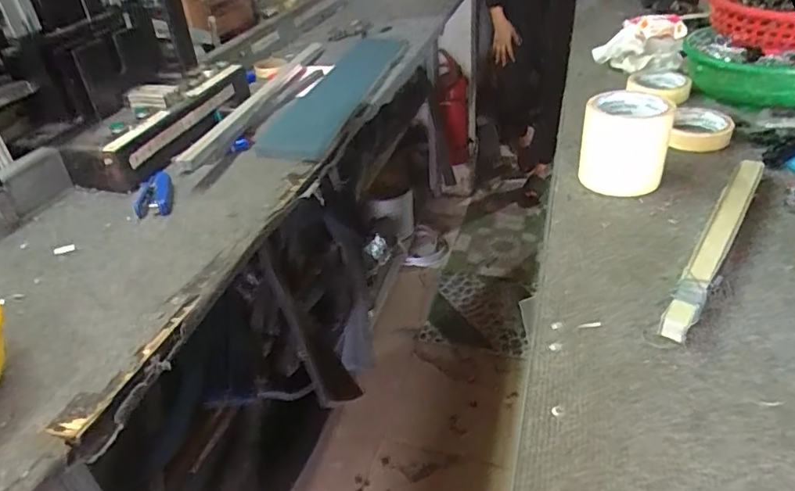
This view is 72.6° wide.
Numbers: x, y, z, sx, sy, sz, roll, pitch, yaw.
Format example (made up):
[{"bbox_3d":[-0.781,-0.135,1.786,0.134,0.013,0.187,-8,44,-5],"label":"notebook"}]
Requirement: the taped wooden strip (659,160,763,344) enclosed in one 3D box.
[{"bbox_3d":[0.316,-0.009,0.534,0.026,0.027,0.307,21,44,32],"label":"taped wooden strip"}]

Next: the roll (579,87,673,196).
[{"bbox_3d":[0.266,-0.123,0.638,0.093,0.096,0.081,8,38,19],"label":"roll"}]

